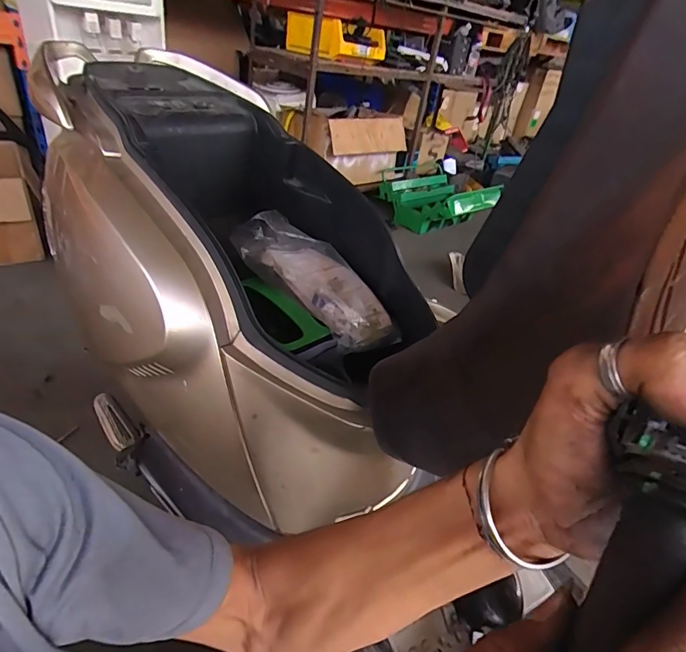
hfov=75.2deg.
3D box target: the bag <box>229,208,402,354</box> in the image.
[{"bbox_3d":[-0.030,-0.074,0.671,0.279,0.065,0.139,42,47,14],"label":"bag"}]

